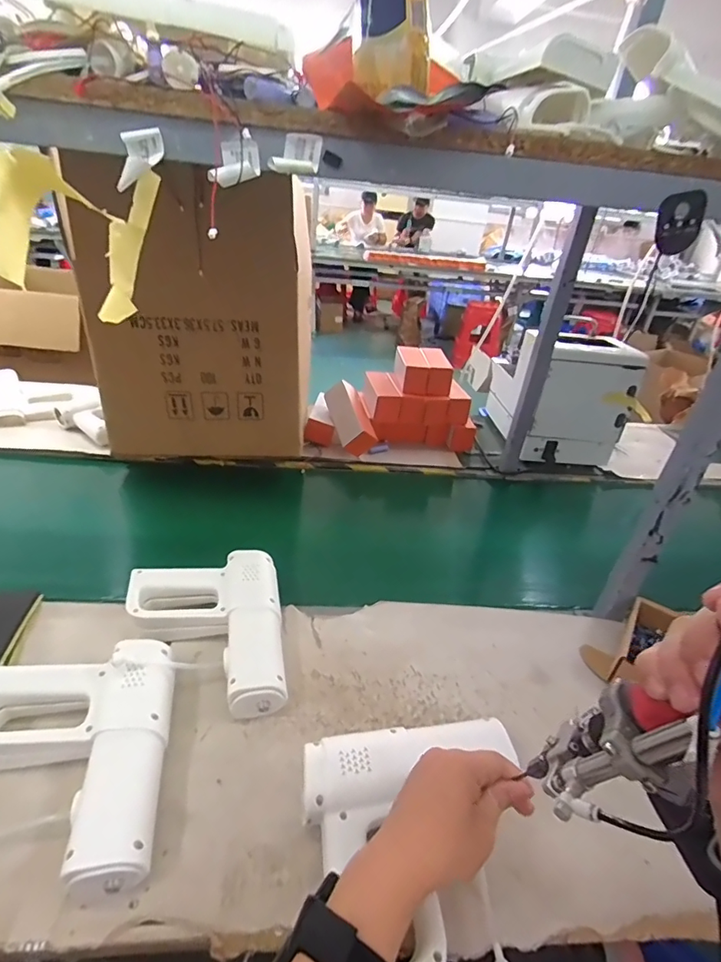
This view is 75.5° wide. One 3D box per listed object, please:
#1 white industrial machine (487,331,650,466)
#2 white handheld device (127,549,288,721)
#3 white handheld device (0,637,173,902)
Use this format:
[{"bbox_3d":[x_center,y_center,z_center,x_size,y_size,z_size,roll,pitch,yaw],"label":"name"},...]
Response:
[{"bbox_3d":[0.489,-0.222,1.171,0.243,0.283,0.331,5,32,-4],"label":"white industrial machine"},{"bbox_3d":[-0.187,0.181,0.568,0.187,0.063,0.206,0,33,-12],"label":"white handheld device"},{"bbox_3d":[-0.278,0.263,0.437,0.184,0.067,0.211,-3,34,-16],"label":"white handheld device"}]

